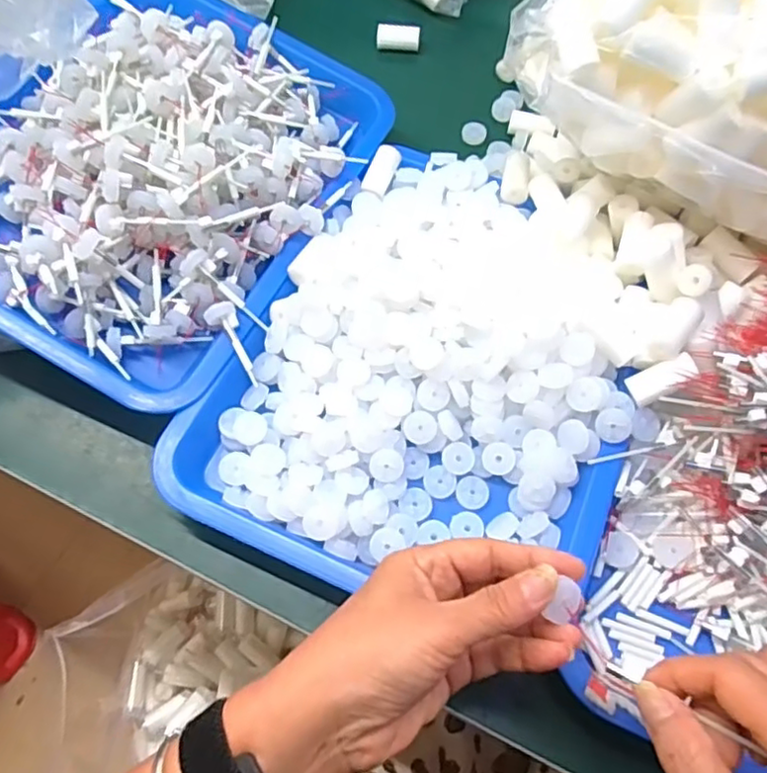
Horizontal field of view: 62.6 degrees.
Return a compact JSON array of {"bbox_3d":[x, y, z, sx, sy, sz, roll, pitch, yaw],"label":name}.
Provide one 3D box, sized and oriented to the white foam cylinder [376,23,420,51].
[{"bbox_3d":[0.015,-0.335,0.606,0.041,0.020,0.017,-1,63,-1],"label":"white foam cylinder"}]

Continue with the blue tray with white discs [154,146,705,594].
[{"bbox_3d":[0.037,-0.016,0.412,0.254,0.050,0.316,26,66,12],"label":"blue tray with white discs"}]

